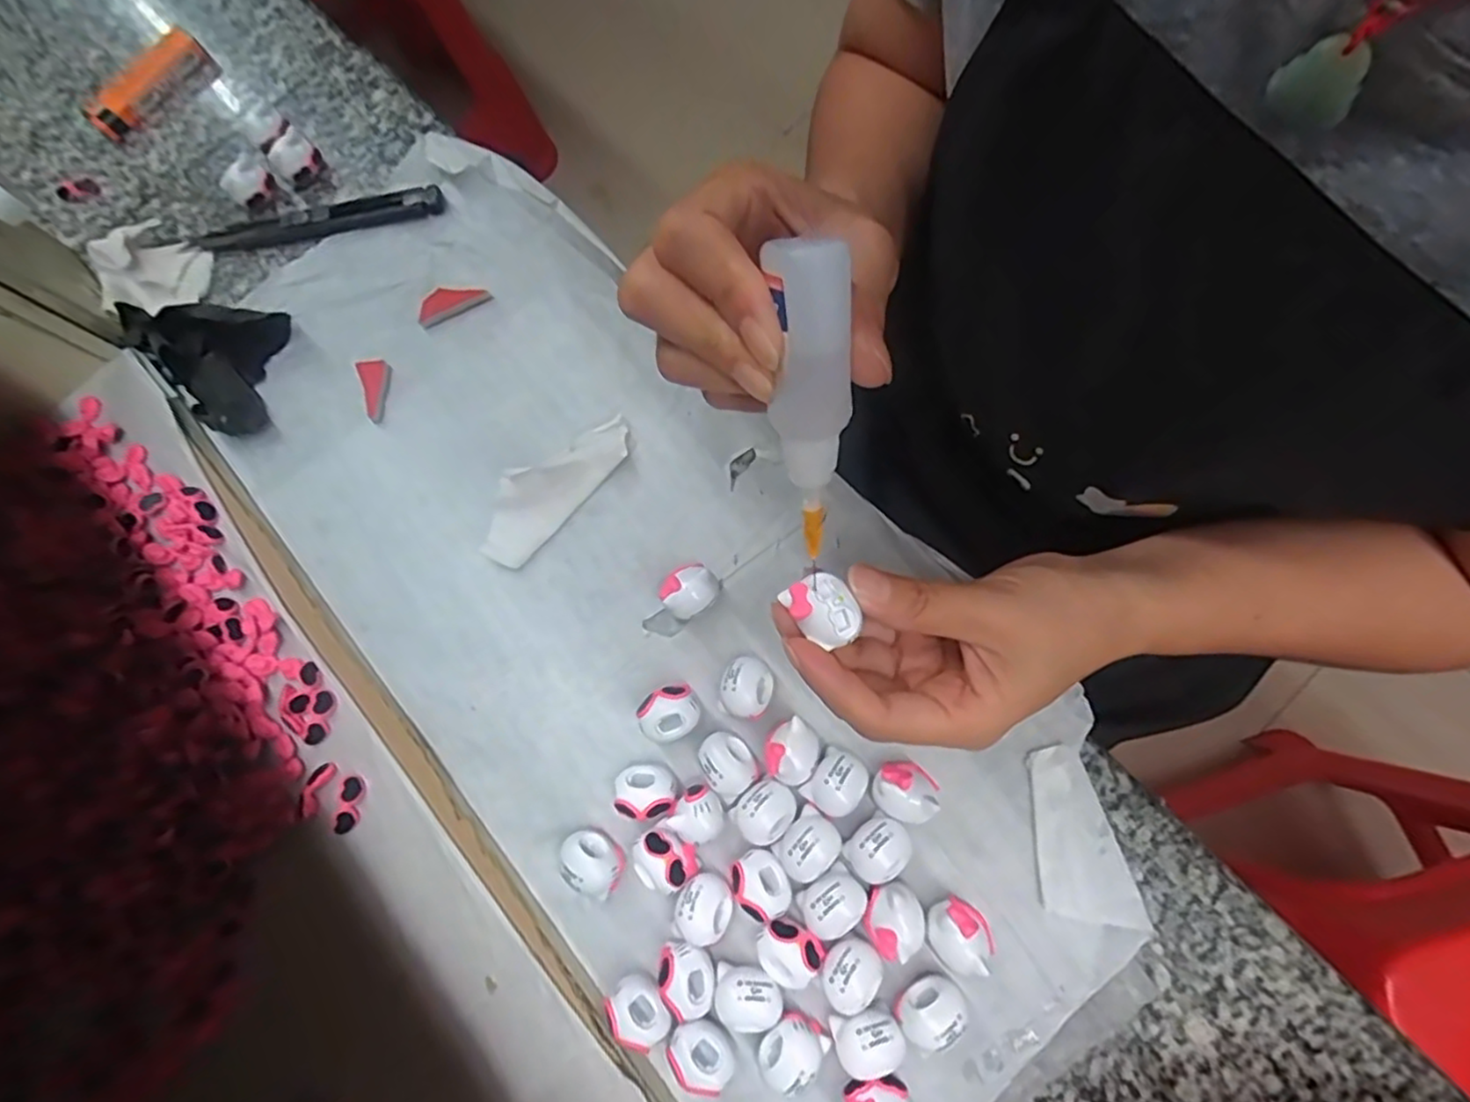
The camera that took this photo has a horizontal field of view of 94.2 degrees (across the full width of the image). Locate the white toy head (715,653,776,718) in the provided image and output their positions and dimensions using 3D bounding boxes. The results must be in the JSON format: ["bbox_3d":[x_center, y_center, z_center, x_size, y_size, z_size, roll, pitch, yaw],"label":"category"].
[{"bbox_3d":[0.004,0.058,0.289,0.024,0.019,0.025,0,74,1],"label":"white toy head"}]

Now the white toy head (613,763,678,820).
[{"bbox_3d":[-0.036,0.098,0.280,0.024,0.015,0.020,-3,74,0],"label":"white toy head"}]

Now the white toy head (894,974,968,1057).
[{"bbox_3d":[0.072,0.170,0.254,0.024,0.021,0.018,-29,75,-7],"label":"white toy head"}]

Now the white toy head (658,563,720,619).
[{"bbox_3d":[-0.021,0.017,0.301,0.024,0.019,0.022,-32,76,-8],"label":"white toy head"}]

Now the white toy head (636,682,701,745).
[{"bbox_3d":[-0.027,0.069,0.288,0.025,0.018,0.021,-29,75,-7],"label":"white toy head"}]

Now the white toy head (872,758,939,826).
[{"bbox_3d":[0.067,0.097,0.276,0.024,0.021,0.023,0,74,1],"label":"white toy head"}]

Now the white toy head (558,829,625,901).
[{"bbox_3d":[-0.058,0.125,0.275,0.026,0.014,0.021,37,78,11],"label":"white toy head"}]

